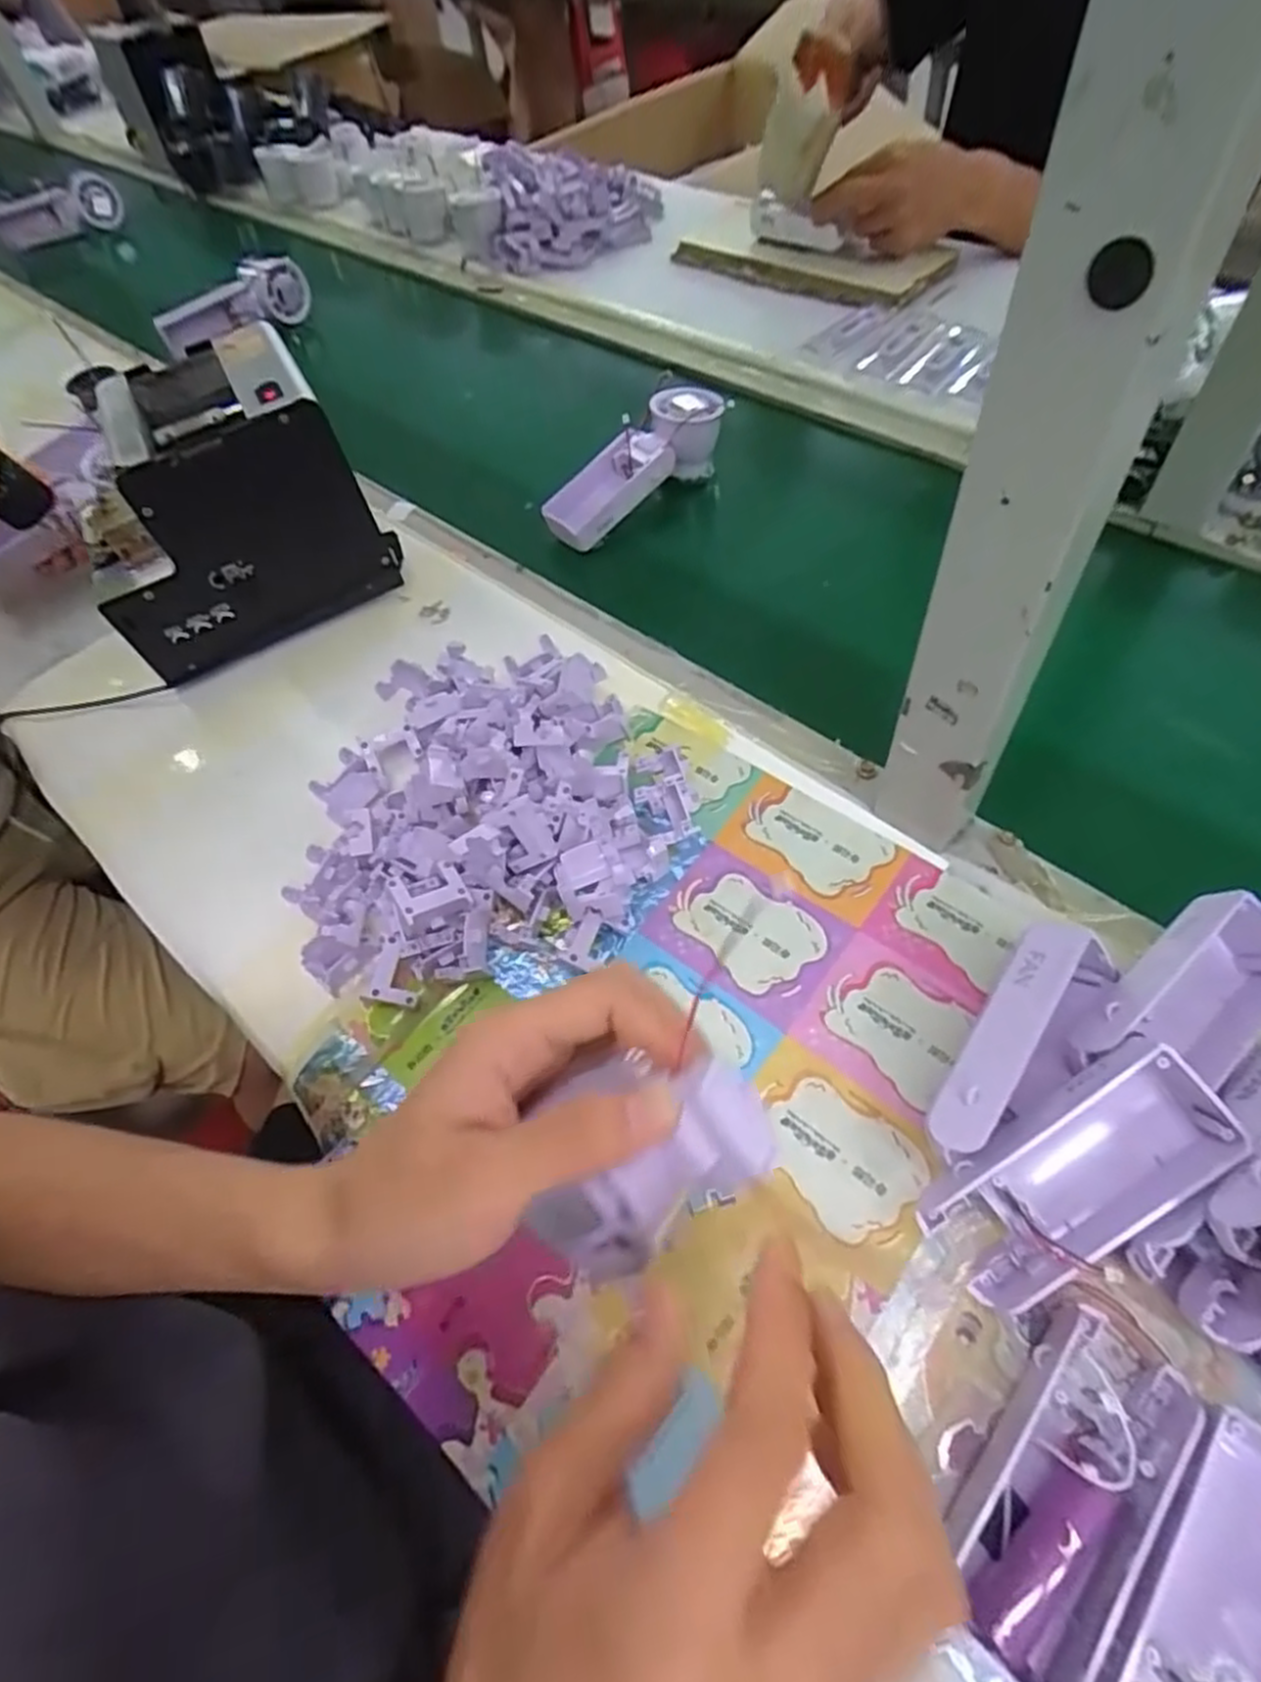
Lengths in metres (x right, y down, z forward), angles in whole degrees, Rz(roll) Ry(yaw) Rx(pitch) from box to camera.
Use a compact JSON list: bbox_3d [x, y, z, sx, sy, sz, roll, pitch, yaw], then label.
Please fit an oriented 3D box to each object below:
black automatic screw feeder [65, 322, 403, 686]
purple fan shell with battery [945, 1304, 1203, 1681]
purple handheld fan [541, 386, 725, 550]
[{"bbox_3d":[-0.283,-0.230,0.530,0.184,0.154,0.129,-27,59,-11],"label":"black automatic screw feeder"},{"bbox_3d":[0.149,0.220,0.260,0.047,0.024,0.106,31,66,23],"label":"purple fan shell with battery"},{"bbox_3d":[0.005,-0.296,0.619,0.161,0.057,0.058,-39,60,0],"label":"purple handheld fan"}]

